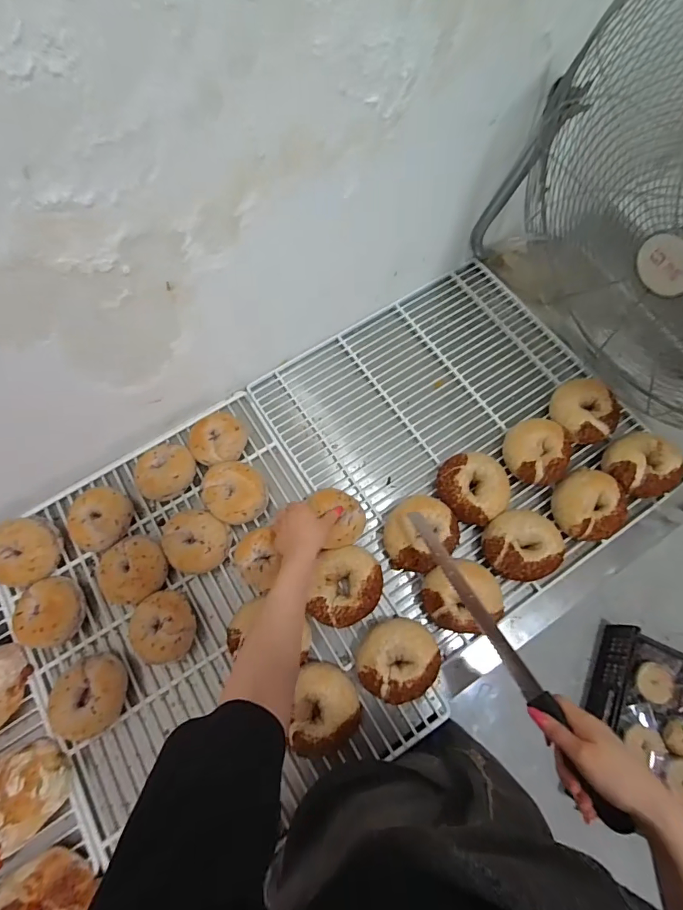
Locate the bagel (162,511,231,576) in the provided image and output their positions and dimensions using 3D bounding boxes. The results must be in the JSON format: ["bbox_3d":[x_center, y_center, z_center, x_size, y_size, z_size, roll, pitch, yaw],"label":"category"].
[{"bbox_3d":[-0.227,0.138,0.696,0.099,0.047,0.091,-1,70,2],"label":"bagel"}]

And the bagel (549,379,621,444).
[{"bbox_3d":[0.408,-0.073,0.750,0.098,0.053,0.112,-39,74,-12],"label":"bagel"}]

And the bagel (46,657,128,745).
[{"bbox_3d":[-0.352,0.336,0.614,0.091,0.037,0.101,-7,70,-1],"label":"bagel"}]

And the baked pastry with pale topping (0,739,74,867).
[{"bbox_3d":[-0.433,0.446,0.573,0.112,0.052,0.135,42,77,15],"label":"baked pastry with pale topping"}]

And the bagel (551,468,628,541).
[{"bbox_3d":[0.389,0.080,0.691,0.099,0.051,0.105,-1,70,2],"label":"bagel"}]

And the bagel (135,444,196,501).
[{"bbox_3d":[-0.292,0.027,0.735,0.092,0.050,0.090,-1,70,2],"label":"bagel"}]

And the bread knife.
[{"bbox_3d":[0.174,0.205,0.497,0.018,0.022,0.360,-25,51,-7],"label":"bread knife"}]

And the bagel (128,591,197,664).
[{"bbox_3d":[-0.259,0.250,0.652,0.091,0.057,0.087,-1,70,2],"label":"bagel"}]

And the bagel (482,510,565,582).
[{"bbox_3d":[0.274,0.138,0.675,0.107,0.048,0.103,-1,70,2],"label":"bagel"}]

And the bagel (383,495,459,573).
[{"bbox_3d":[0.125,0.123,0.692,0.110,0.068,0.113,-1,70,2],"label":"bagel"}]

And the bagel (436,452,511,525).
[{"bbox_3d":[0.209,0.051,0.711,0.110,0.055,0.101,-1,70,2],"label":"bagel"}]

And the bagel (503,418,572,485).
[{"bbox_3d":[0.320,-0.005,0.728,0.100,0.050,0.104,21,72,9],"label":"bagel"}]

